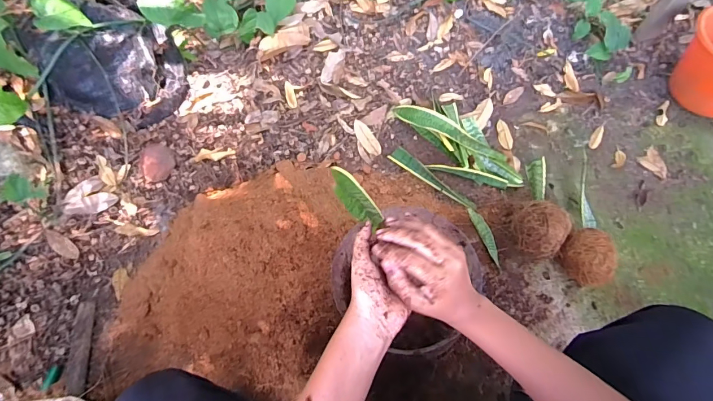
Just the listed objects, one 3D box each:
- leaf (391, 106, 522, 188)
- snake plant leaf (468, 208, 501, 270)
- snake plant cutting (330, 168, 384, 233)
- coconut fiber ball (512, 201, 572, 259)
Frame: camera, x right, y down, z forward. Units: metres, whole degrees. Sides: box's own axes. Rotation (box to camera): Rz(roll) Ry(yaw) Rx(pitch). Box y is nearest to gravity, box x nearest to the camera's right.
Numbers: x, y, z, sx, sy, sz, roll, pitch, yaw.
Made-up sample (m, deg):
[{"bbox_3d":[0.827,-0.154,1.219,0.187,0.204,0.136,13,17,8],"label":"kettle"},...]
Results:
[{"bbox_3d":[0.277,-0.170,1.067,0.399,0.040,0.075,37,67,20],"label":"leaf"},{"bbox_3d":[0.312,0.086,0.943,0.031,0.008,0.156,-17,61,-8],"label":"snake plant leaf"},{"bbox_3d":[-0.005,-0.008,0.599,0.037,0.019,0.186,-22,34,-11],"label":"snake plant cutting"},{"bbox_3d":[0.411,0.067,0.894,0.110,0.105,0.104,-1,60,1],"label":"coconut fiber ball"}]

